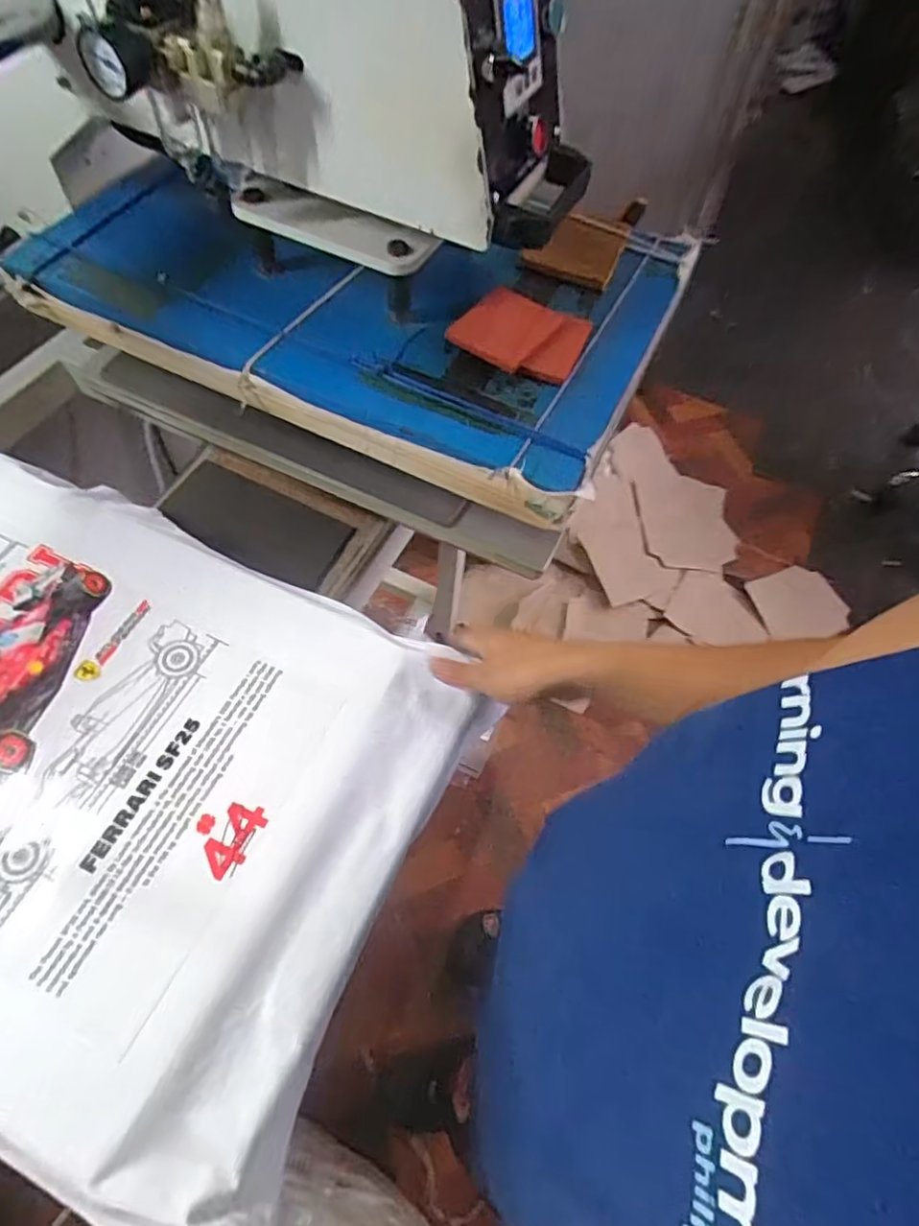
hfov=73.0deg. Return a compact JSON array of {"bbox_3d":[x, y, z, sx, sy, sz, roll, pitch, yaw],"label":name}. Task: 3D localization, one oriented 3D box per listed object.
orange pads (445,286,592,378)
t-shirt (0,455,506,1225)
[{"bbox_3d":[0.062,-0.269,0.593,0.113,0.020,0.103,23,61,9],"label":"orange pads"},{"bbox_3d":[-0.350,0.104,0.524,0.647,0.023,0.439,22,61,8],"label":"t-shirt"}]

